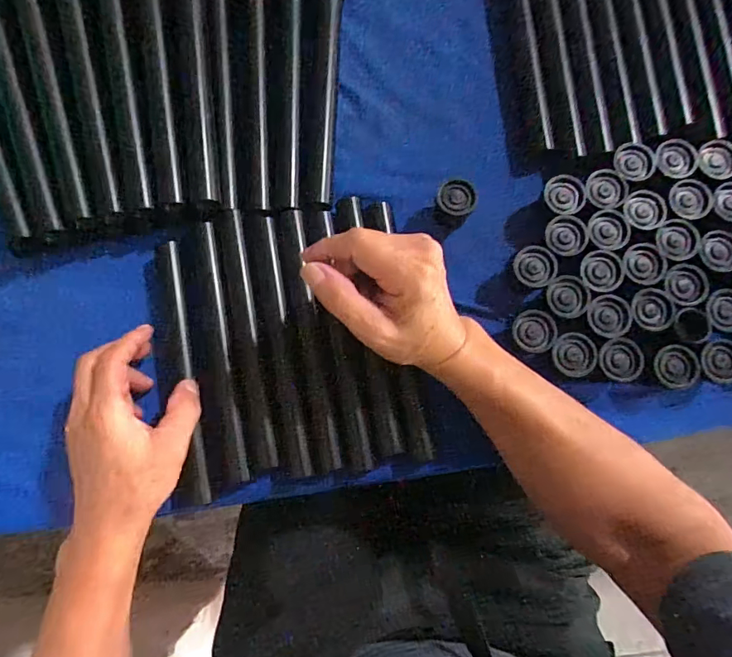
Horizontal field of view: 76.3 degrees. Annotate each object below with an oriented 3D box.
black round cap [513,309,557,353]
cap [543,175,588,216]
[{"bbox_3d":[0.135,0.002,0.374,0.031,0.010,0.035,-3,82,-1],"label":"black round cap"},{"bbox_3d":[0.169,-0.113,0.398,0.031,0.011,0.035,-13,82,-2],"label":"cap"}]

